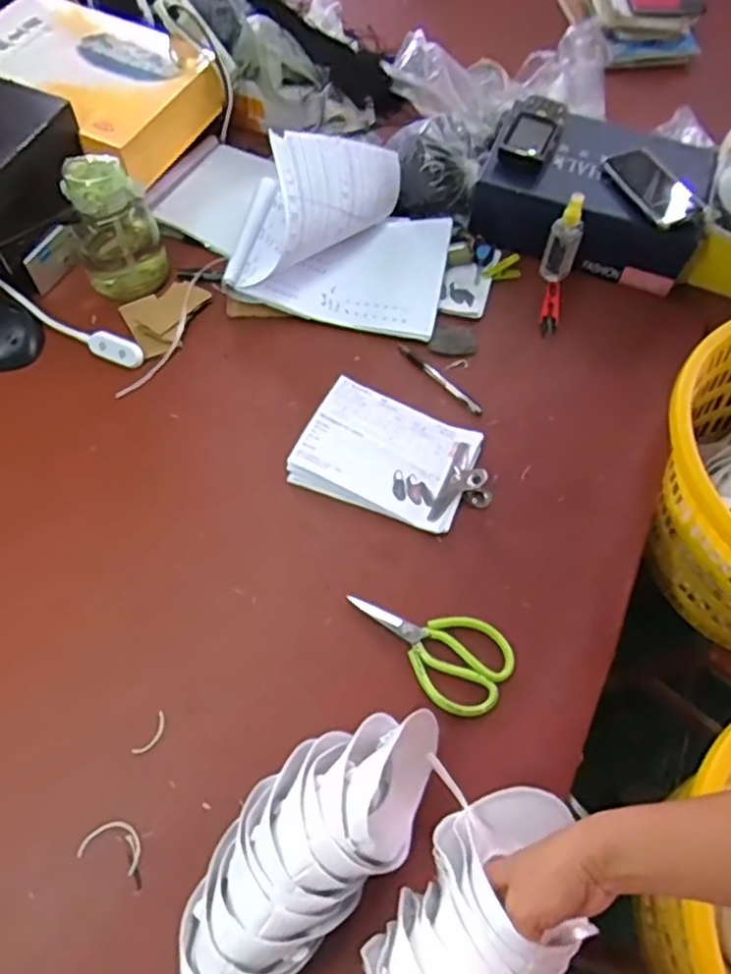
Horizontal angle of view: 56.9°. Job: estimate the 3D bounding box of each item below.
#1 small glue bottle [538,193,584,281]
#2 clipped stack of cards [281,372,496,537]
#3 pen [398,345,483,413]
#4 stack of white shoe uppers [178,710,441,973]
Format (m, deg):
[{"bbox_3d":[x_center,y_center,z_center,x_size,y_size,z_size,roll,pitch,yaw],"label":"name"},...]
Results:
[{"bbox_3d":[0.285,-0.357,0.965,0.041,0.125,0.030,4,61,0],"label":"small glue bottle"},{"bbox_3d":[0.038,-0.043,0.843,0.235,0.033,0.153,22,63,9],"label":"clipped stack of cards"},{"bbox_3d":[0.100,-0.150,0.924,0.014,0.008,0.153,-37,69,-20],"label":"pen"},{"bbox_3d":[-0.048,0.319,0.601,0.308,0.111,0.128,-38,69,-20],"label":"stack of white shoe uppers"}]

